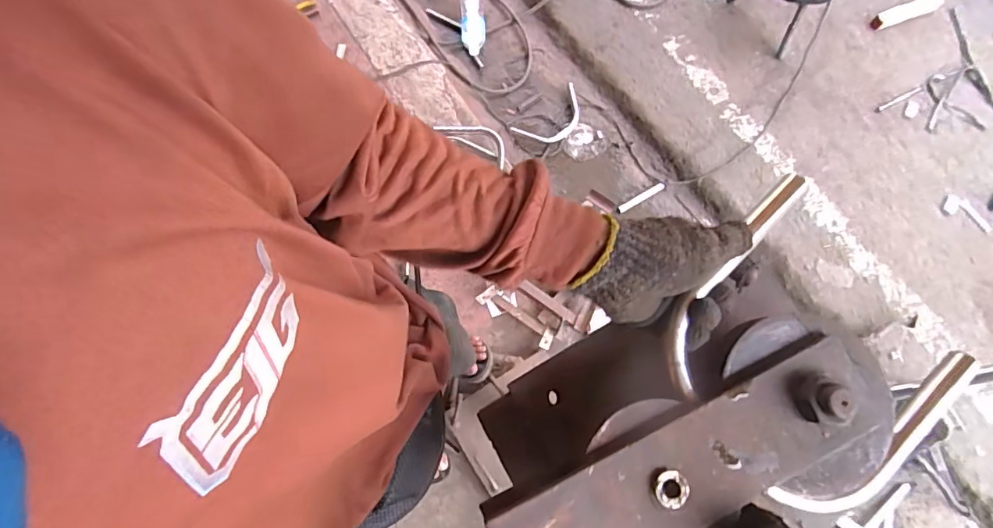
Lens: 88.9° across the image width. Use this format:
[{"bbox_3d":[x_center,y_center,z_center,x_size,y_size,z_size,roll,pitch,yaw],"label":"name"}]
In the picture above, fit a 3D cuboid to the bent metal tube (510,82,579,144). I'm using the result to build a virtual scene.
[{"bbox_3d":[0.188,-0.473,1.654,0.261,0.022,0.130,-39,78,-11],"label":"bent metal tube"}]

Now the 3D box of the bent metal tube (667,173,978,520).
[{"bbox_3d":[0.237,0.065,0.386,0.197,0.024,0.200,-42,78,-12],"label":"bent metal tube"}]

